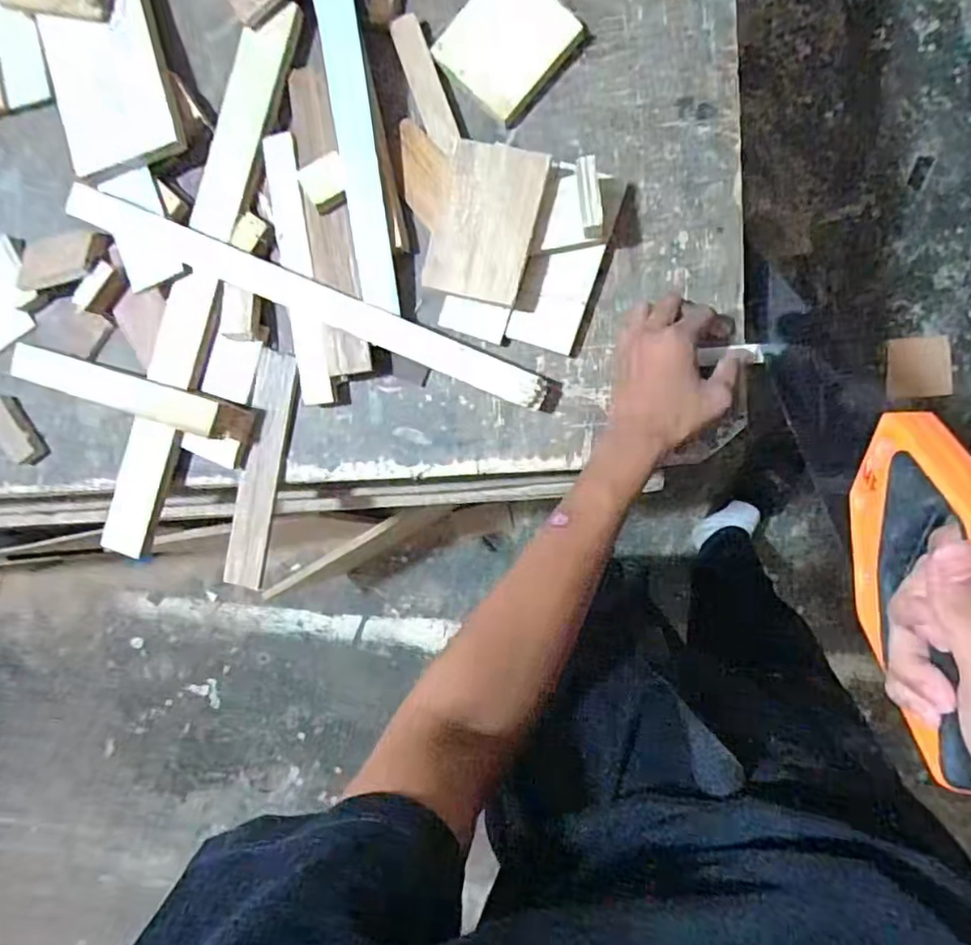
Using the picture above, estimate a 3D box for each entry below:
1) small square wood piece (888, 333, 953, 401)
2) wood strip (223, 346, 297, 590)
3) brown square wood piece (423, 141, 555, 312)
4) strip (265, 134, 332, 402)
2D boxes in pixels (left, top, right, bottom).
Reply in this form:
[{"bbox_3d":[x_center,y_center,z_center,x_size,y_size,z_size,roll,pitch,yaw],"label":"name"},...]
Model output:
[{"bbox_3d":[0.912,-0.220,1.292,0.124,0.010,0.124,-3,93,6],"label":"small square wood piece"},{"bbox_3d":[-0.215,-0.001,0.588,0.037,0.016,0.224,12,95,5],"label":"wood strip"},{"bbox_3d":[-0.001,-0.207,0.511,0.082,0.015,0.121,17,95,5],"label":"brown square wood piece"},{"bbox_3d":[-0.168,-0.182,0.555,0.035,0.018,0.236,-8,93,7],"label":"strip"}]

